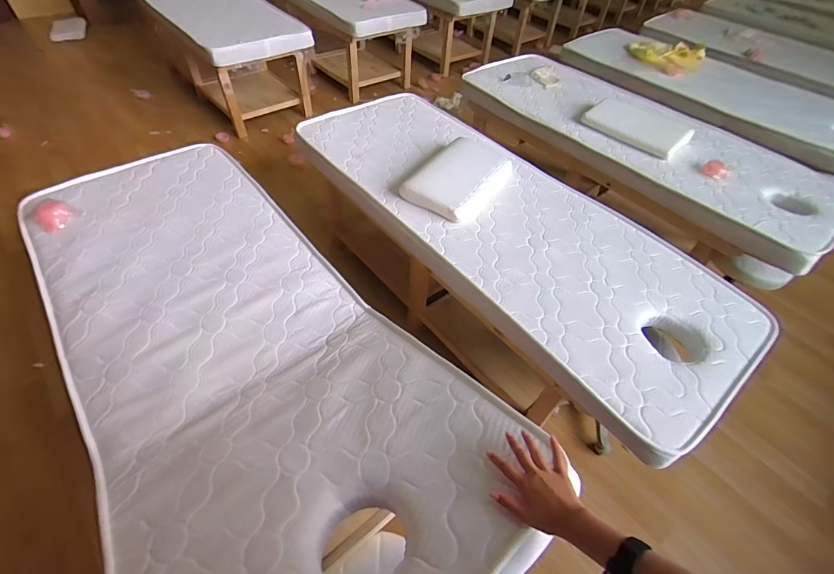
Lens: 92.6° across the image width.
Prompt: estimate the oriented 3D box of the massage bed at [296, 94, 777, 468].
[{"bbox_3d":[0.294,-0.129,1.737,0.816,0.612,1.868,-31,59,-27],"label":"massage bed"}]

